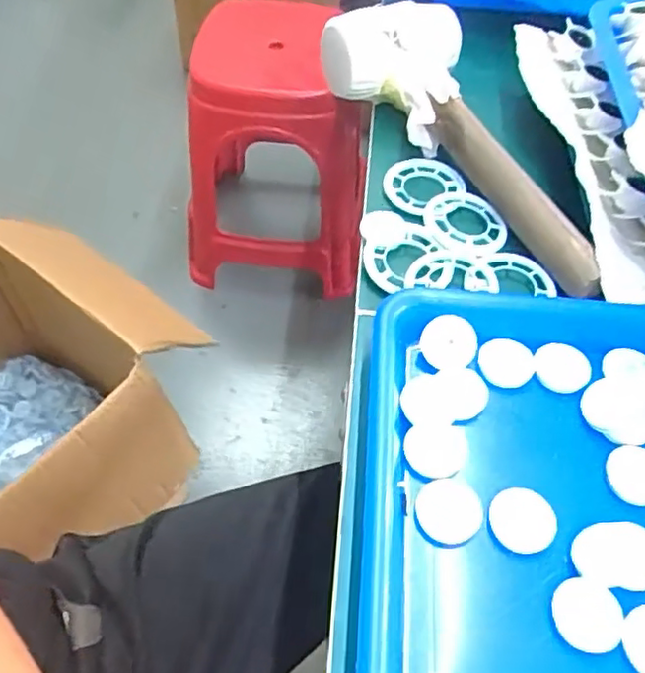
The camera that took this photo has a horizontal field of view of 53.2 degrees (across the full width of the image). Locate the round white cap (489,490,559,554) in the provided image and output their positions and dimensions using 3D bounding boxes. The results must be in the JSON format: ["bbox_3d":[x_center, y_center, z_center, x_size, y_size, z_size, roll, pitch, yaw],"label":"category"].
[{"bbox_3d":[0.099,0.090,0.318,0.029,0.007,0.031,1,55,-2],"label":"round white cap"}]

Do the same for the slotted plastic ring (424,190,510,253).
[{"bbox_3d":[0.098,-0.078,0.435,0.055,0.007,0.055,1,55,-2],"label":"slotted plastic ring"}]

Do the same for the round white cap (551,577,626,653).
[{"bbox_3d":[0.122,0.128,0.296,0.031,0.005,0.031,-4,57,6],"label":"round white cap"}]

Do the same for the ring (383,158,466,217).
[{"bbox_3d":[0.072,-0.107,0.460,0.055,0.010,0.057,1,55,-2],"label":"ring"}]

